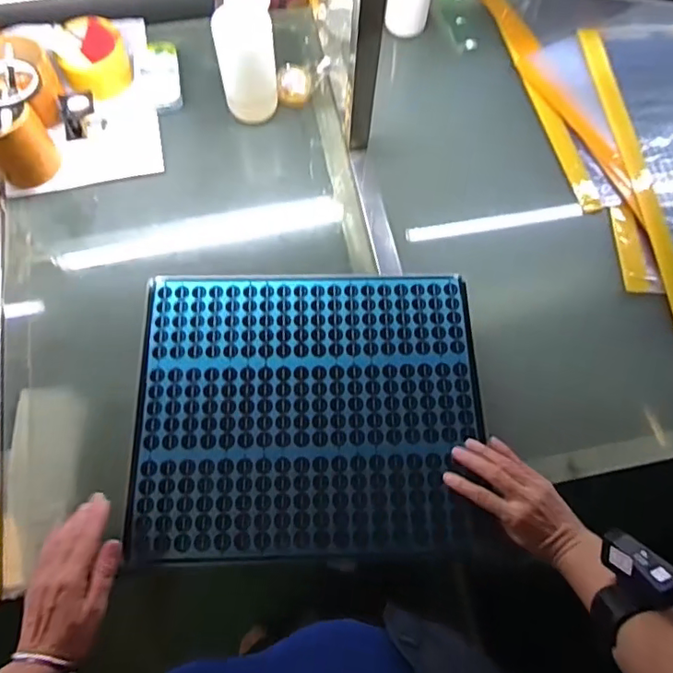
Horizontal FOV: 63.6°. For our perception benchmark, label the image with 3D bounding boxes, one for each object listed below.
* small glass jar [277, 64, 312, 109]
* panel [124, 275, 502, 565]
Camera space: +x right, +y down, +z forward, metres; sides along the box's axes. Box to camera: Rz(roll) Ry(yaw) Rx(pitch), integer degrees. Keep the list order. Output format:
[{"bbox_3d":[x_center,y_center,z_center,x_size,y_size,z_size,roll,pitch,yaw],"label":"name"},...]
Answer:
[{"bbox_3d":[-0.060,-0.364,0.792,0.046,0.046,0.048,1,69,-2],"label":"small glass jar"},{"bbox_3d":[-0.030,0.081,0.648,0.401,0.014,0.336,-1,69,-3],"label":"panel"}]

